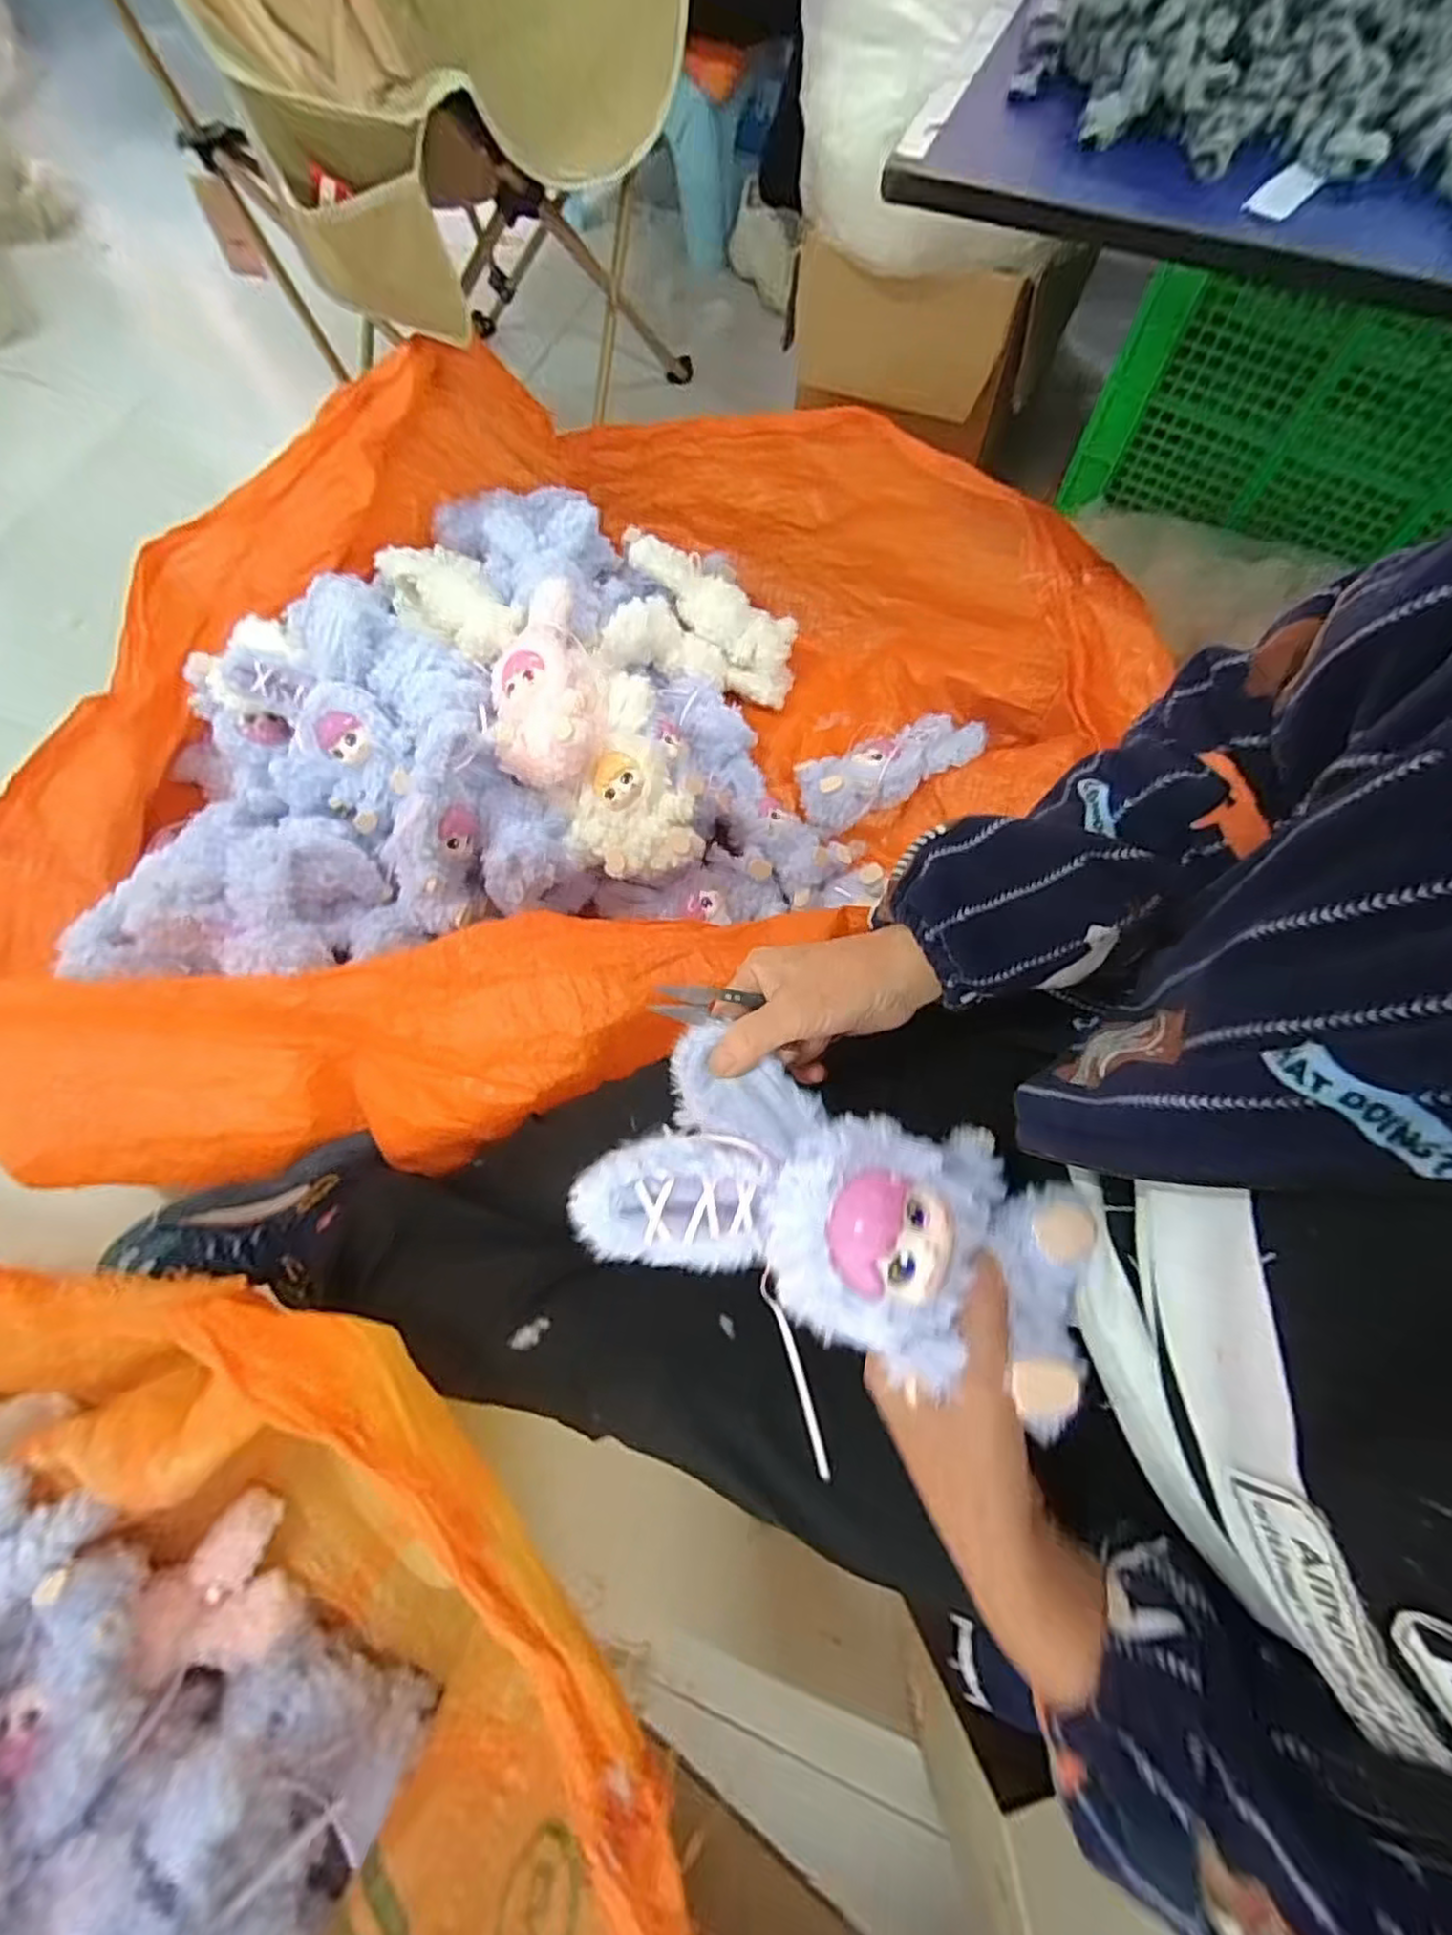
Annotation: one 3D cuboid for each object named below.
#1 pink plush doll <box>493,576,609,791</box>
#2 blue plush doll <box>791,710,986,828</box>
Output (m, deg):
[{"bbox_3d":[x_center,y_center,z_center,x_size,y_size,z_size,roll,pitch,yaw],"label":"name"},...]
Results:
[{"bbox_3d":[-0.183,-0.299,0.741,0.112,0.064,0.228,0,69,1],"label":"pink plush doll"},{"bbox_3d":[0.193,-0.245,0.851,0.213,0.063,0.092,-24,71,-8],"label":"blue plush doll"}]

